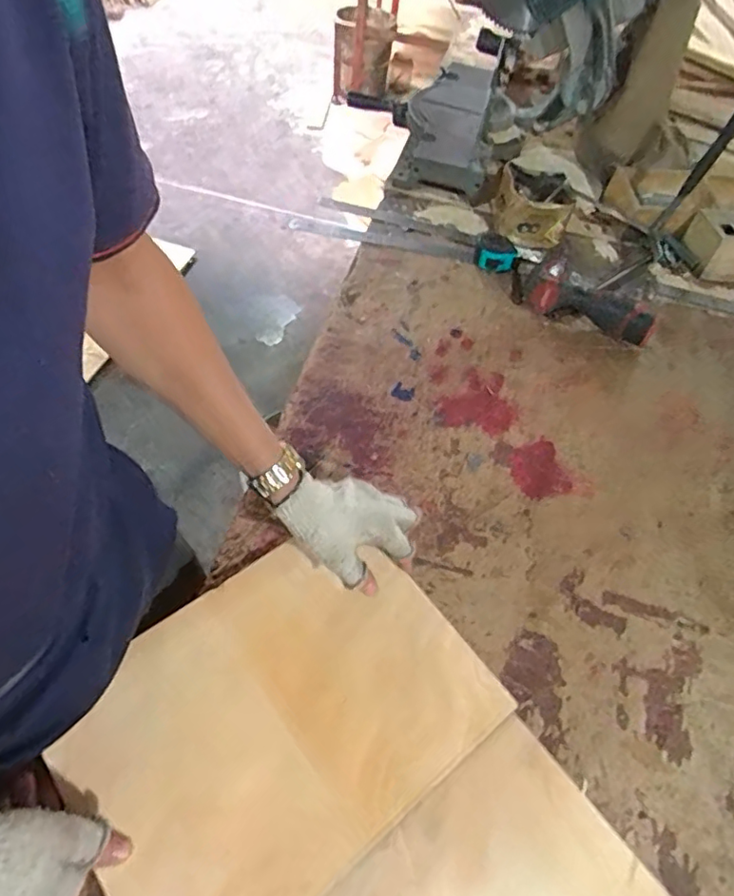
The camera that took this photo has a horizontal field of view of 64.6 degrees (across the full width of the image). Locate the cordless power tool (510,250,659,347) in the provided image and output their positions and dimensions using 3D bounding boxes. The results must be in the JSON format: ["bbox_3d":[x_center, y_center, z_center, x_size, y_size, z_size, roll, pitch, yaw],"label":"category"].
[{"bbox_3d":[0.313,-0.222,0.863,0.104,0.057,0.228,-31,62,-23],"label":"cordless power tool"}]

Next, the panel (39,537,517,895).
[{"bbox_3d":[-0.076,0.228,0.507,0.337,0.008,0.251,-31,65,-24],"label":"panel"}]

